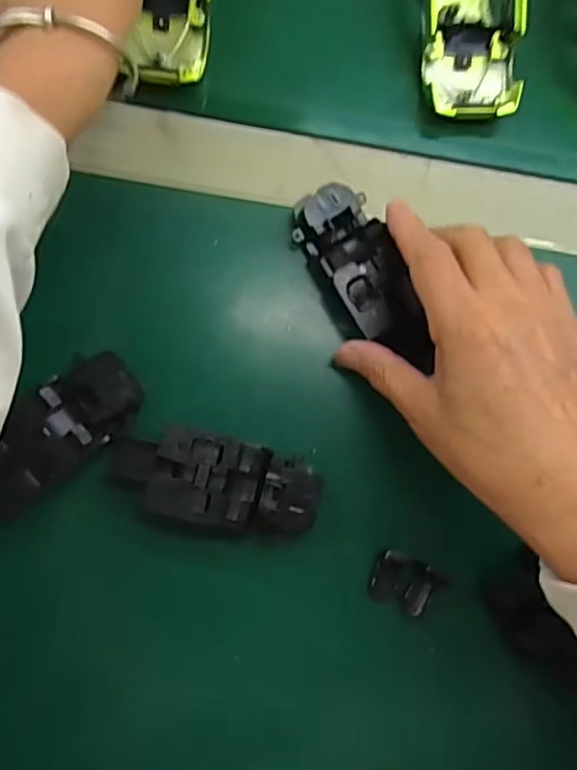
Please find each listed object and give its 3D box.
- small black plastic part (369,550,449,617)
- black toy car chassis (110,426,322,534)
[{"bbox_3d":[0.059,0.100,0.309,0.033,0.014,0.026,18,82,-3],"label":"small black plastic part"},{"bbox_3d":[-0.037,0.046,0.305,0.102,0.027,0.041,12,83,-4],"label":"black toy car chassis"}]

